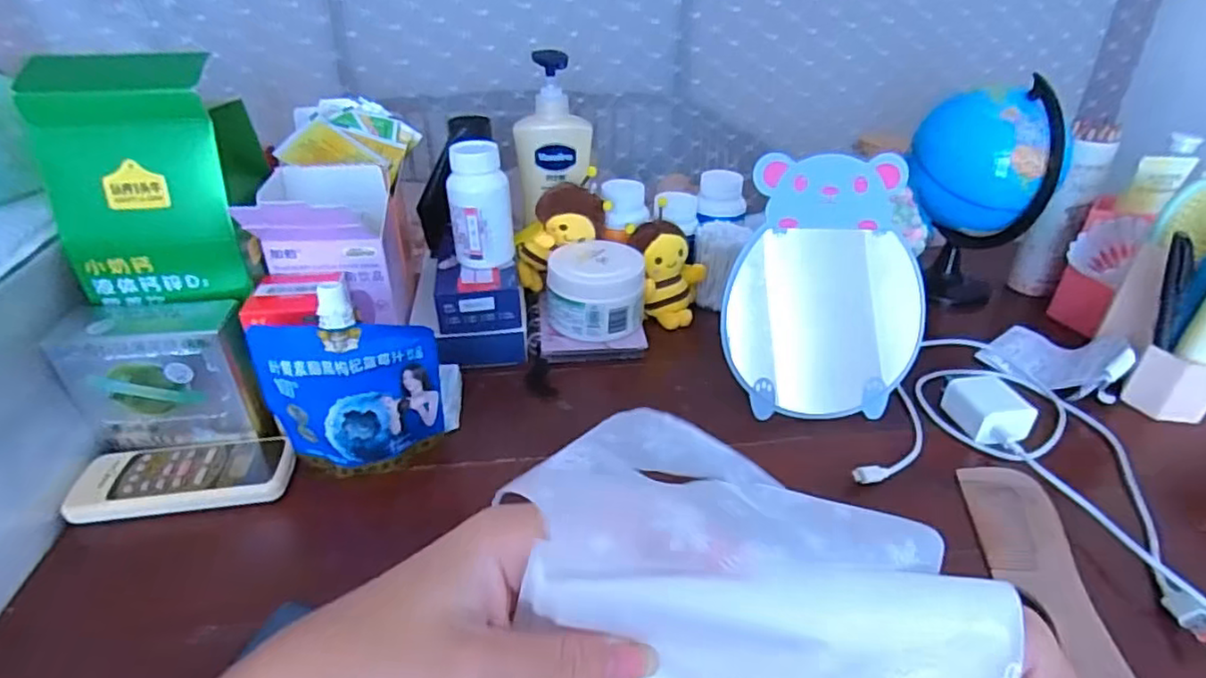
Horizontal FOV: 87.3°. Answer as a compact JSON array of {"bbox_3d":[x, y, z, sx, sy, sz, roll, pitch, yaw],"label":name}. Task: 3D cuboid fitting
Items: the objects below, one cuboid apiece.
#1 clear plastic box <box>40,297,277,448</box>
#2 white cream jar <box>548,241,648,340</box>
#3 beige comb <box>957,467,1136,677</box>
[{"bbox_3d":[-0.302,0.023,0.446,0.112,0.091,0.062,-4,33,-7],"label":"clear plastic box"},{"bbox_3d":[-0.006,-0.045,0.580,0.091,0.062,0.079,4,33,6],"label":"white cream jar"},{"bbox_3d":[0.262,0.141,0.377,0.049,0.012,0.171,6,33,8],"label":"beige comb"}]

